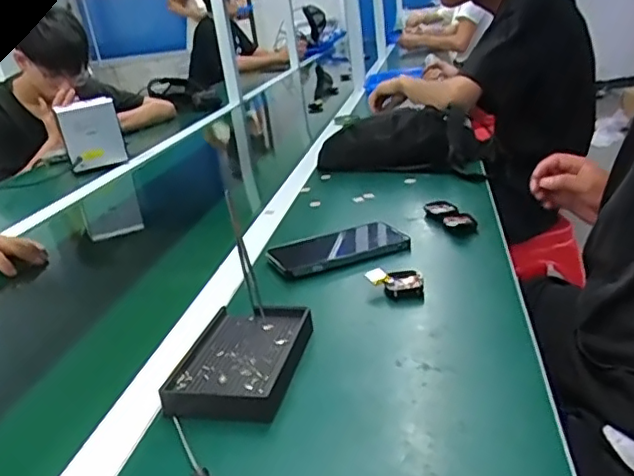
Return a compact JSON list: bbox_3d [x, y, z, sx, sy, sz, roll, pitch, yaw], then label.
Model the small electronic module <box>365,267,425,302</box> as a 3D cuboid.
[{"bbox_3d":[0.080,0.045,0.603,0.055,0.022,0.038,-5,22,8],"label":"small electronic module"}]

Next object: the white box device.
[{"bbox_3d":[-0.498,-0.230,1.312,0.124,0.149,0.031,-15,22,-9],"label":"white box device"}]

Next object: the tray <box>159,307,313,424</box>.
[{"bbox_3d":[-0.064,0.101,0.499,0.093,0.019,0.134,-2,22,16],"label":"tray"}]

